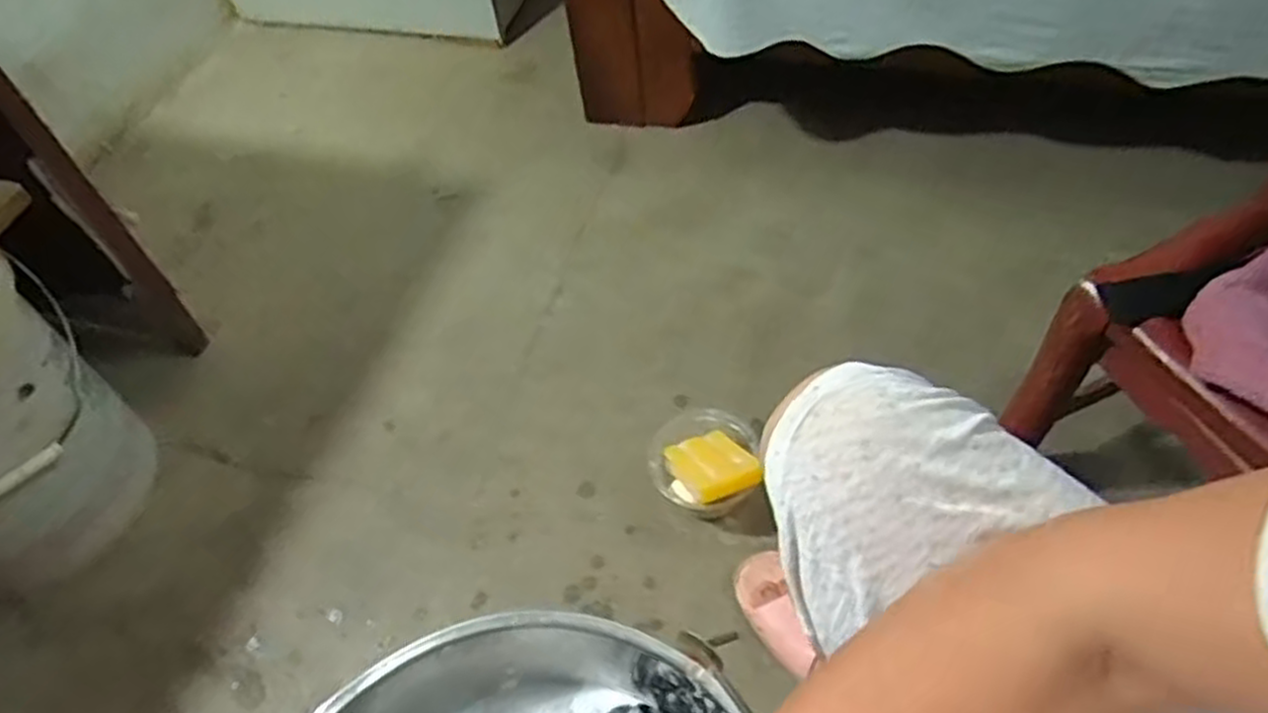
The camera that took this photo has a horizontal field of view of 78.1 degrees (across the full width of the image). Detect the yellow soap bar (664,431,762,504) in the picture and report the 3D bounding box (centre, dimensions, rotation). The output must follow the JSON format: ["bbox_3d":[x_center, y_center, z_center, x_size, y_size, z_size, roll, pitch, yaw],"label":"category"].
[{"bbox_3d":[0.081,0.112,0.794,0.074,0.023,0.114,-18,21,-5],"label":"yellow soap bar"}]

